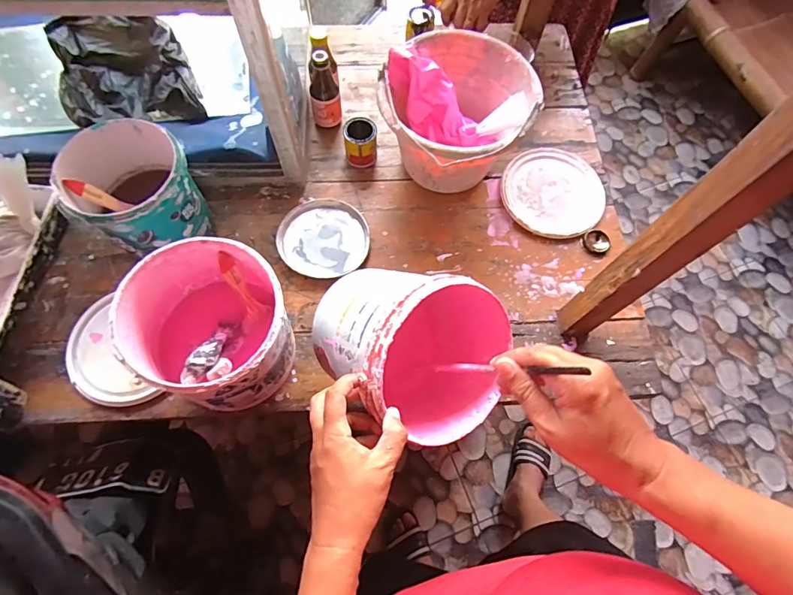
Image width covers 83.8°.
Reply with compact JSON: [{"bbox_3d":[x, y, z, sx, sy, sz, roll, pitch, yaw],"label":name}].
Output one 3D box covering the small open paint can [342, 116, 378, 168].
[{"bbox_3d":[-0.062,-0.270,0.772,0.055,0.064,0.055,1,69,-2],"label":"small open paint can"}]

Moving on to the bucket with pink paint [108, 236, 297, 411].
[{"bbox_3d":[-0.228,0.043,0.577,0.181,0.193,0.173,1,69,-2],"label":"bucket with pink paint"}]

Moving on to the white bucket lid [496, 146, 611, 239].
[{"bbox_3d":[0.277,-0.187,0.781,0.174,0.009,0.177,1,69,-2],"label":"white bucket lid"}]

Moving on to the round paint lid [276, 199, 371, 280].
[{"bbox_3d":[-0.122,-0.101,0.741,0.153,0.009,0.139,19,70,6],"label":"round paint lid"}]

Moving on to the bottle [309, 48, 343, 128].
[{"bbox_3d":[-0.127,-0.361,0.776,0.054,0.137,0.052,-8,69,-5],"label":"bottle"}]

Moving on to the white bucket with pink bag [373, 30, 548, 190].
[{"bbox_3d":[0.094,-0.288,0.723,0.231,0.175,0.238,1,69,-2],"label":"white bucket with pink bag"}]

